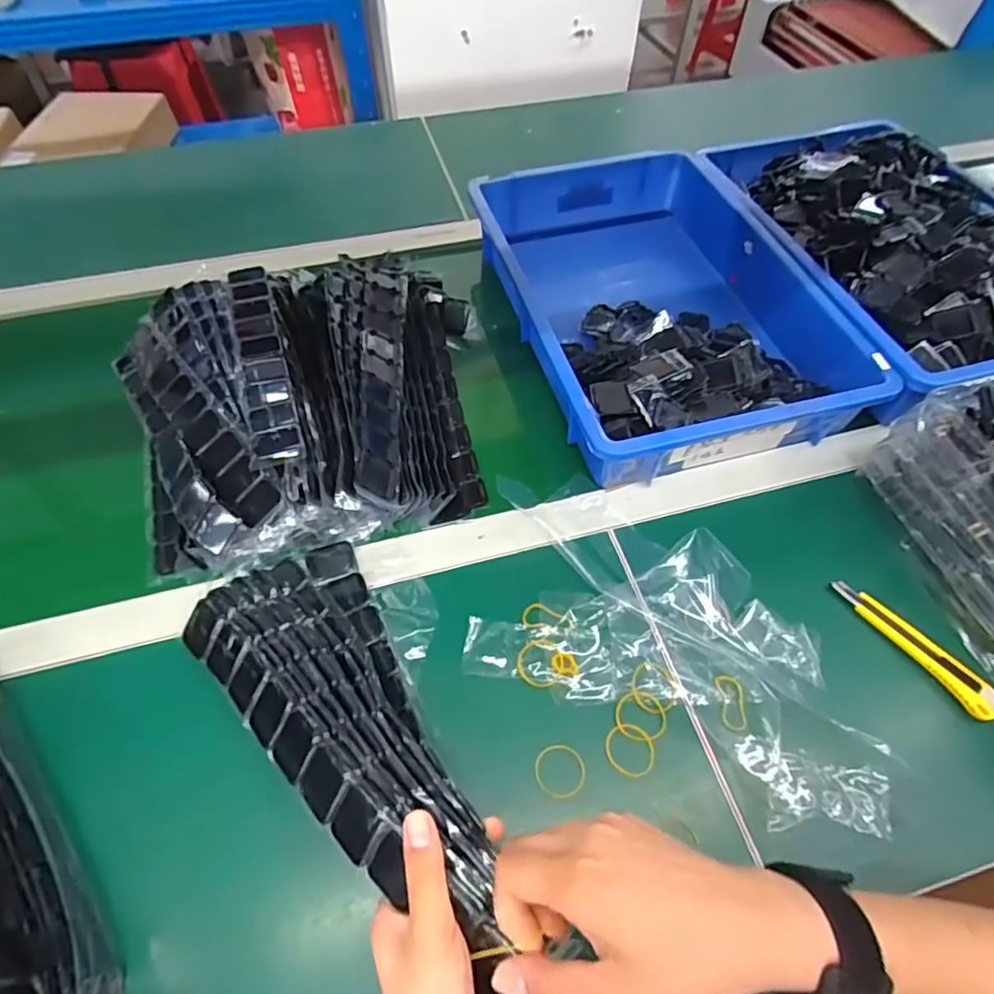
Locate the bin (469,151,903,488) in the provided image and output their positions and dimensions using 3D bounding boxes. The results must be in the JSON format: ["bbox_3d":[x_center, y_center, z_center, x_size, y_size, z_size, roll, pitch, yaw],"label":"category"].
[{"bbox_3d":[0.158,-0.211,0.648,0.281,0.099,0.424,-14,57,-10],"label":"bin"}]

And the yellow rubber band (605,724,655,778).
[{"bbox_3d":[0.094,0.177,0.420,0.034,0.004,0.035,0,56,0],"label":"yellow rubber band"}]

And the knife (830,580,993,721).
[{"bbox_3d":[0.317,0.111,0.456,0.019,0.015,0.129,-31,62,-20],"label":"knife"}]

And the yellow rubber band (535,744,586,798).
[{"bbox_3d":[0.044,0.188,0.411,0.034,0.004,0.034,0,56,0],"label":"yellow rubber band"}]

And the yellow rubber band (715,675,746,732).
[{"bbox_3d":[0.171,0.149,0.436,0.018,0.006,0.039,0,56,1],"label":"yellow rubber band"}]

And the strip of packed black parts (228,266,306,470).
[{"bbox_3d":[-0.223,-0.140,0.567,0.041,0.008,0.299,-13,52,-15],"label":"strip of packed black parts"}]

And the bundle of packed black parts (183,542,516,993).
[{"bbox_3d":[-0.096,0.143,0.391,0.119,0.037,0.298,-33,50,-20],"label":"bundle of packed black parts"}]

